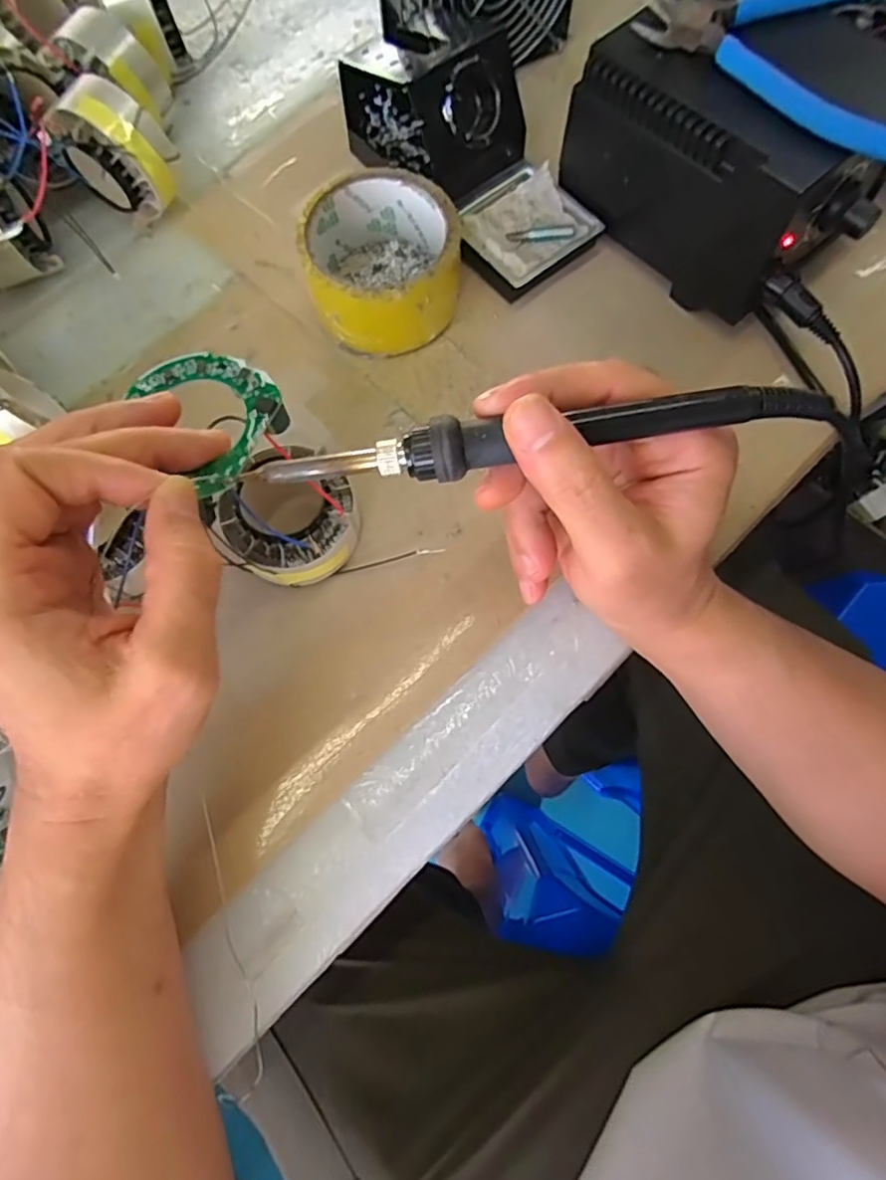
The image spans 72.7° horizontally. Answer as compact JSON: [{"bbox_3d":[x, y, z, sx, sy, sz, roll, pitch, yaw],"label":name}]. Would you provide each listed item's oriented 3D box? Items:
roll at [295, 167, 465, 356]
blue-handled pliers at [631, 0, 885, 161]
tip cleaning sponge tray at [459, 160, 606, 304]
[{"bbox_3d":[-0.032,-0.182,0.339,0.084,0.047,0.087,-1,74,2],"label":"roll"},{"bbox_3d":[0.162,-0.262,0.284,0.133,0.009,0.131,19,75,9],"label":"blue-handled pliers"},{"bbox_3d":[0.046,-0.211,0.358,0.073,0.021,0.065,-39,76,-9],"label":"tip cleaning sponge tray"}]

